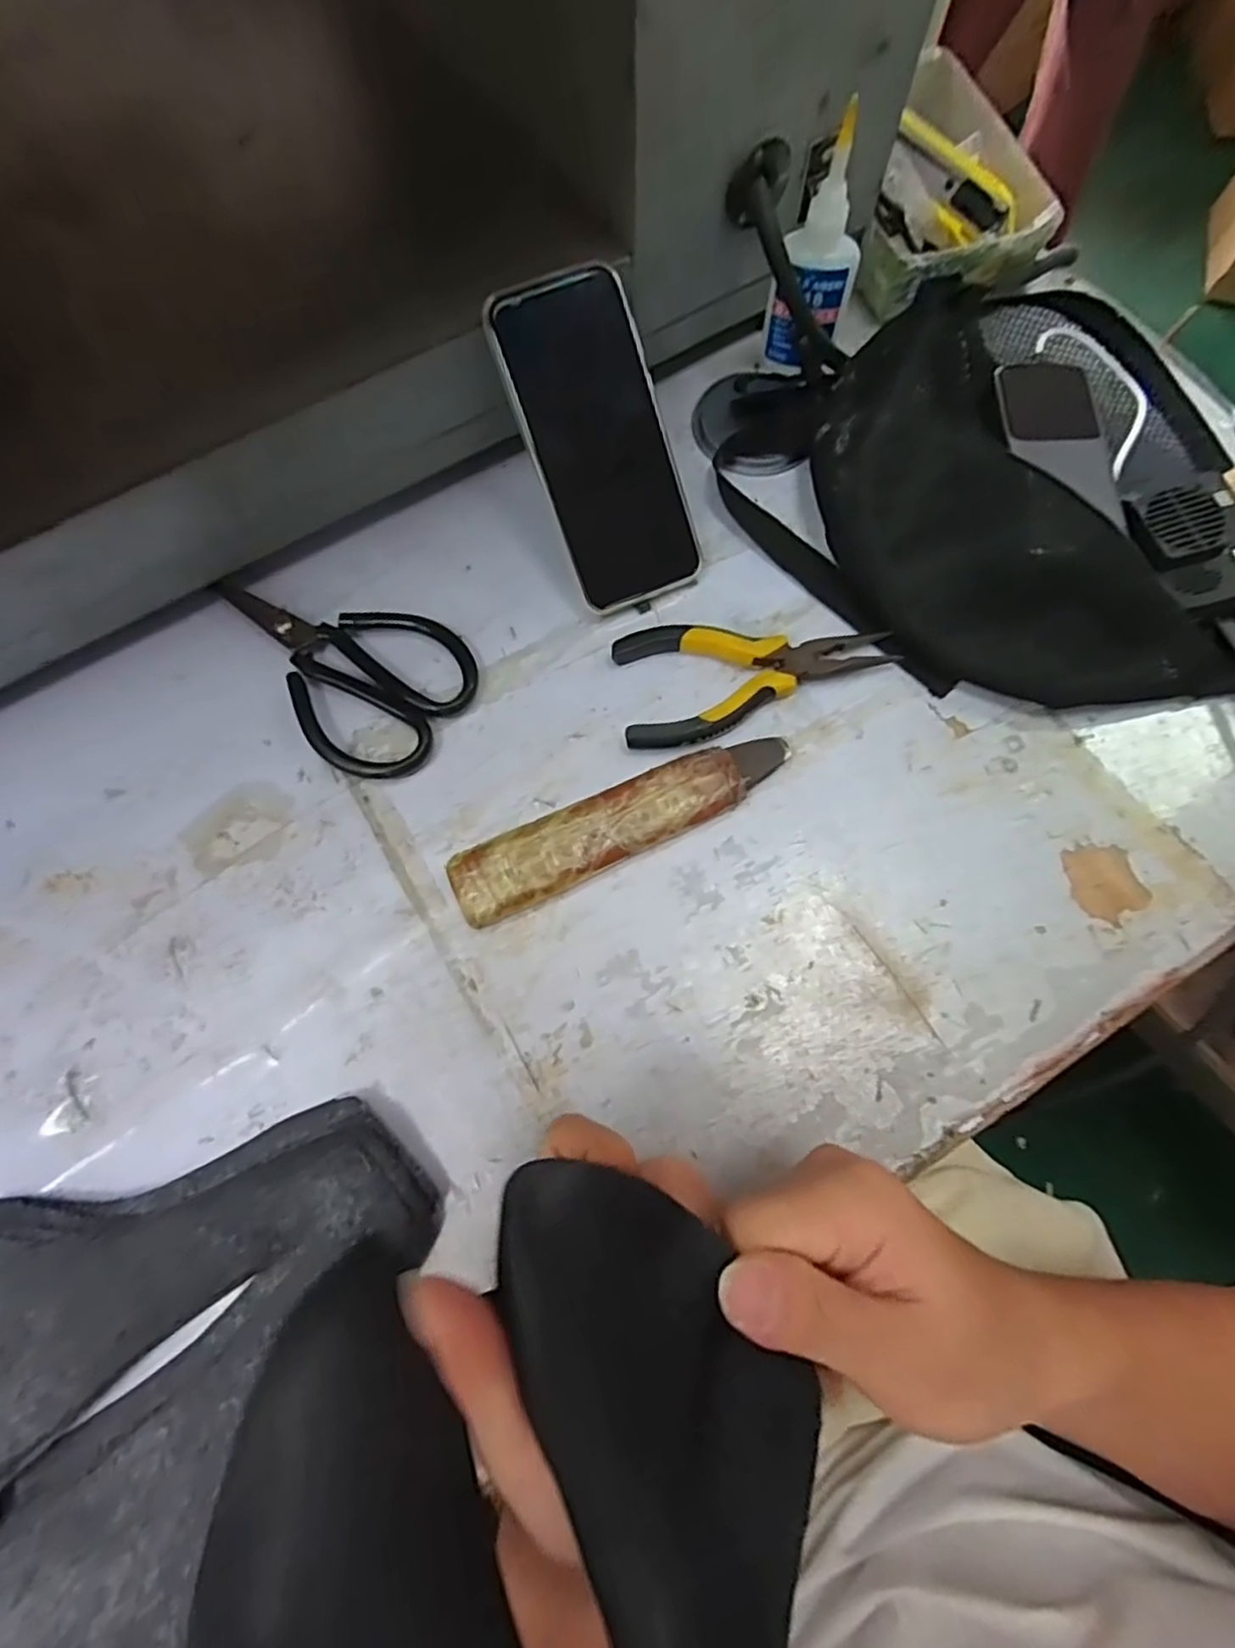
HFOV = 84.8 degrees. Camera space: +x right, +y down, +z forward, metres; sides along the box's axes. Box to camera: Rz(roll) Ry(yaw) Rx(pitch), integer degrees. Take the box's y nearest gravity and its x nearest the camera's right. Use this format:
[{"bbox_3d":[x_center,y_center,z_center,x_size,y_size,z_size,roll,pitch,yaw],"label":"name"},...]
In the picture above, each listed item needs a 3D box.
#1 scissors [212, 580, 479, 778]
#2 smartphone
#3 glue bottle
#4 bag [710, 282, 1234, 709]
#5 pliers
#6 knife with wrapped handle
[{"bbox_3d":[-0.165,-0.097,0.390,0.161,0.013,0.097,34,78,10],"label":"scissors"},{"bbox_3d":[-0.008,-0.204,0.371,0.075,0.007,0.161,-25,113,-6],"label":"smartphone"},{"bbox_3d":[0.116,-0.324,0.386,0.043,0.112,0.025,1,75,1],"label":"glue bottle"},{"bbox_3d":[0.226,-0.182,0.377,0.245,0.069,0.288,-28,76,-6],"label":"bag"},{"bbox_3d":[0.071,-0.094,0.384,0.151,0.017,0.072,-24,75,-5],"label":"pliers"},{"bbox_3d":[0.005,0.000,0.358,0.186,0.018,0.039,-23,75,-5],"label":"knife with wrapped handle"}]

